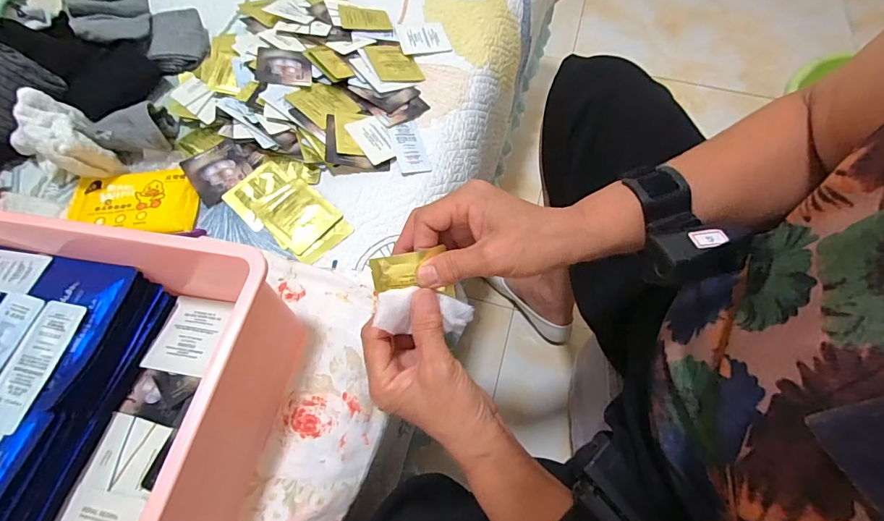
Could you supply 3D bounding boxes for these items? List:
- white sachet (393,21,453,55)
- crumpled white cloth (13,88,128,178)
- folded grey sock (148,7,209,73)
[{"bbox_3d":[-0.026,-0.291,0.562,0.064,0.005,0.062,-12,63,-7],"label":"white sachet"},{"bbox_3d":[-0.389,-0.126,0.436,0.102,0.065,0.066,35,67,17],"label":"crumpled white cloth"},{"bbox_3d":[-0.329,-0.277,0.542,0.059,0.030,0.087,-10,62,-6],"label":"folded grey sock"}]

